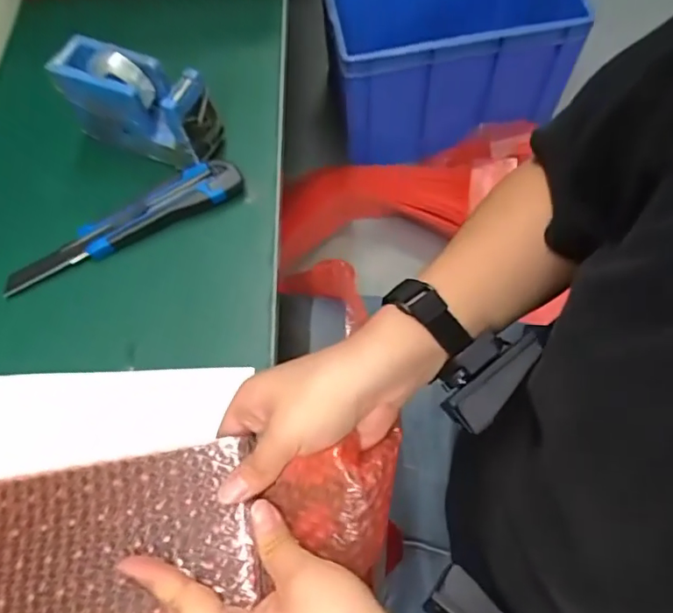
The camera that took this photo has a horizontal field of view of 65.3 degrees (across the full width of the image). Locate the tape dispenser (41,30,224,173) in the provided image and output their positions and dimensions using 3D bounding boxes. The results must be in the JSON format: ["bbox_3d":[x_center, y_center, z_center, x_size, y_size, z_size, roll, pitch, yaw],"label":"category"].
[{"bbox_3d":[-0.176,-0.180,0.462,0.138,0.070,0.052,19,67,12],"label":"tape dispenser"}]

